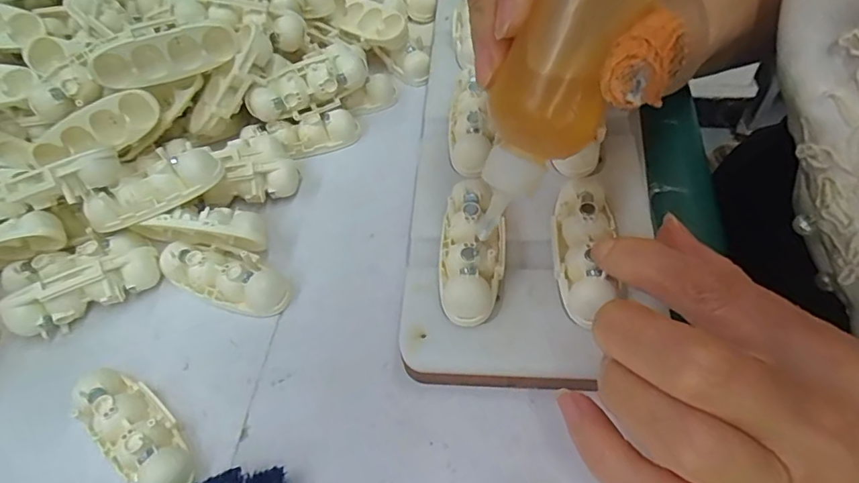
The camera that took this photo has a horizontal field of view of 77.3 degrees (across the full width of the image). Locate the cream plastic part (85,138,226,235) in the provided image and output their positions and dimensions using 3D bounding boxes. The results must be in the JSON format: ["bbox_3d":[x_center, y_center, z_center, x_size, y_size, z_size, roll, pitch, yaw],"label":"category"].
[{"bbox_3d":[-0.123,-0.024,0.236,0.061,0.016,0.021,-27,60,0],"label":"cream plastic part"}]

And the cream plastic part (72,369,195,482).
[{"bbox_3d":[-0.109,0.071,0.200,0.059,0.017,0.023,33,64,25],"label":"cream plastic part"}]

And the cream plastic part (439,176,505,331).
[{"bbox_3d":[0.017,0.003,0.212,0.024,0.015,0.059,1,55,6],"label":"cream plastic part"}]

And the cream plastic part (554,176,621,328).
[{"bbox_3d":[0.059,0.002,0.205,0.019,0.016,0.057,4,61,2],"label":"cream plastic part"}]

